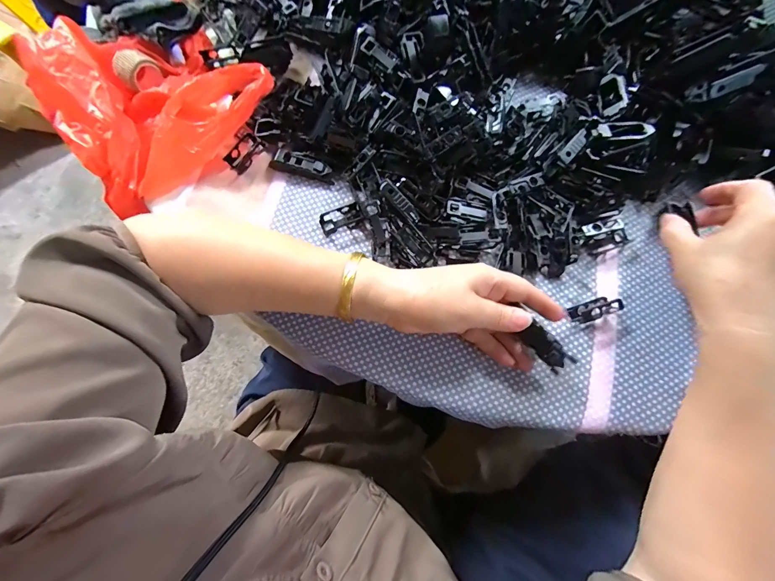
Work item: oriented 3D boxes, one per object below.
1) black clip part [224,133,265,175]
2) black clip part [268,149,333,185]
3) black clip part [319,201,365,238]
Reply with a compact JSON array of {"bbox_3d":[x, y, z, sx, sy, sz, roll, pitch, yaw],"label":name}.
[{"bbox_3d":[-0.140,-0.135,0.320,0.020,0.012,0.038,38,79,10],"label":"black clip part"},{"bbox_3d":[-0.081,-0.120,0.315,0.061,0.013,0.018,16,76,5],"label":"black clip part"},{"bbox_3d":[-0.044,-0.068,0.306,0.040,0.007,0.019,-28,76,-6],"label":"black clip part"}]

